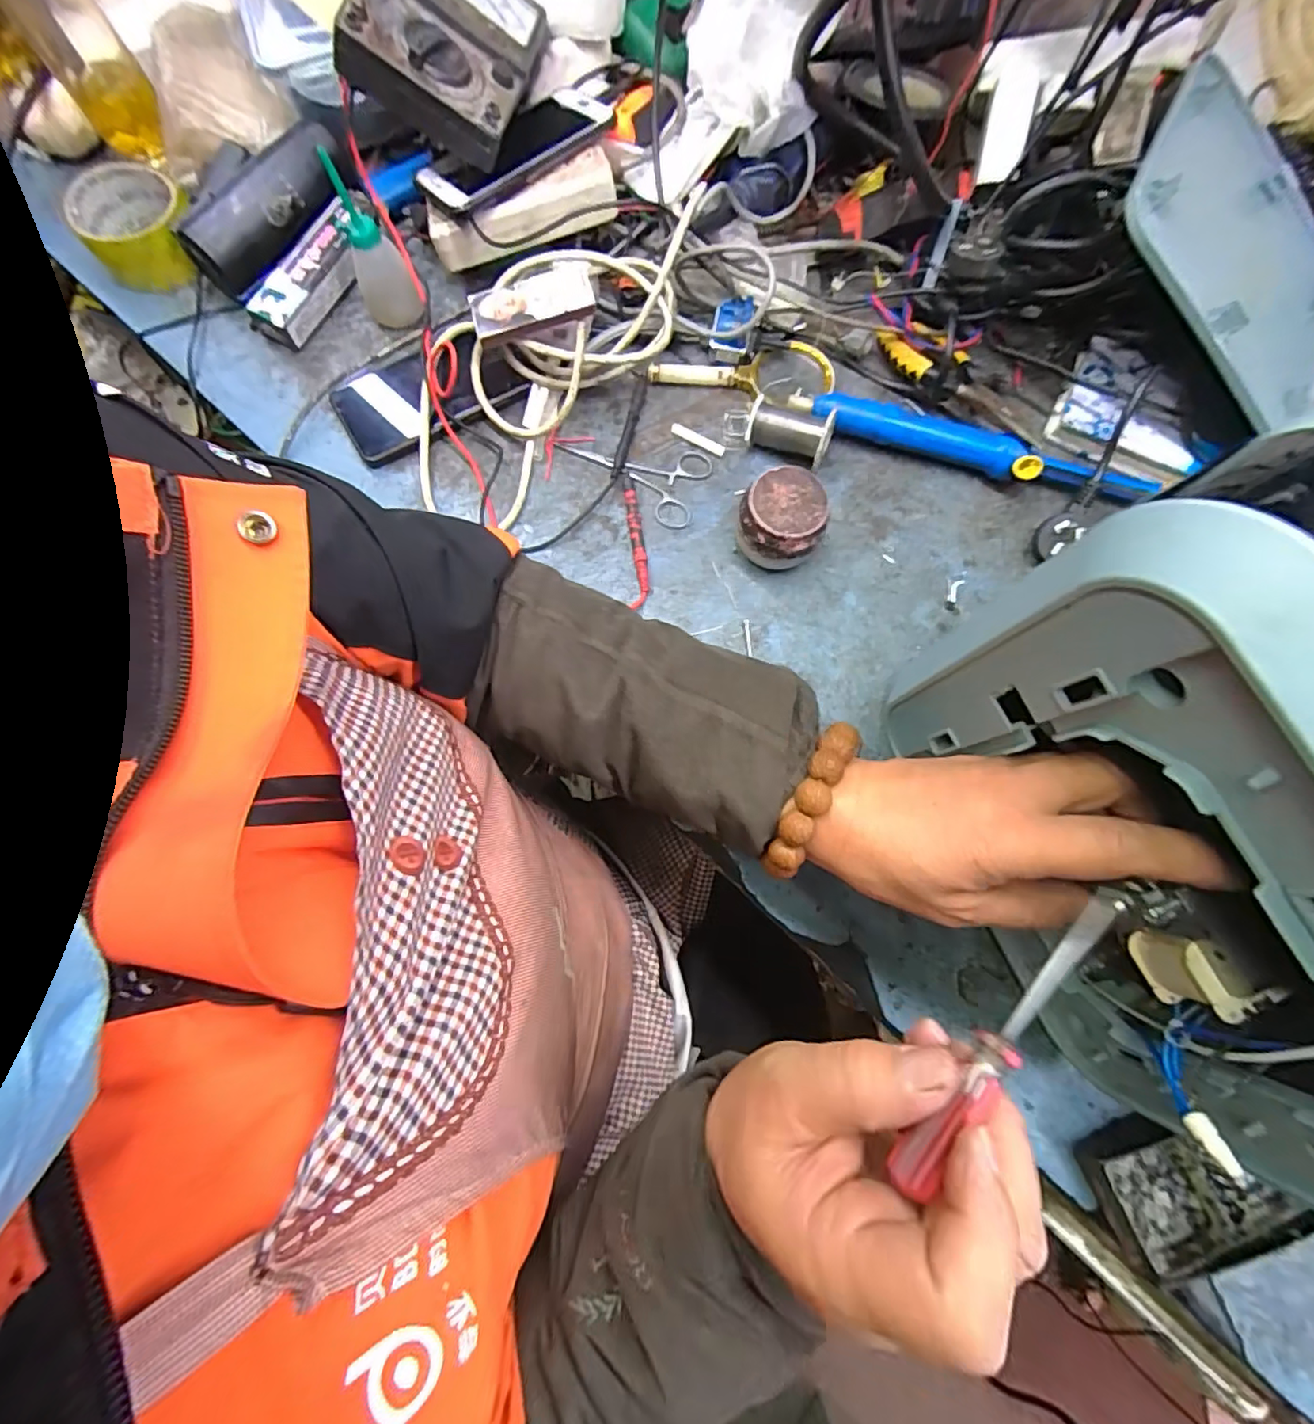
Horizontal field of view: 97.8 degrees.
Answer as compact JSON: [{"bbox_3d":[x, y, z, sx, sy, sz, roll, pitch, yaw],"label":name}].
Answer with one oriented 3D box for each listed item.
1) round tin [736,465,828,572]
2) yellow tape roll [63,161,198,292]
[{"bbox_3d":[0.089,-0.137,0.421,0.059,0.055,0.056,12,76,2],"label":"round tin"},{"bbox_3d":[-0.424,-0.398,0.468,0.082,0.046,0.090,0,76,-1],"label":"yellow tape roll"}]

